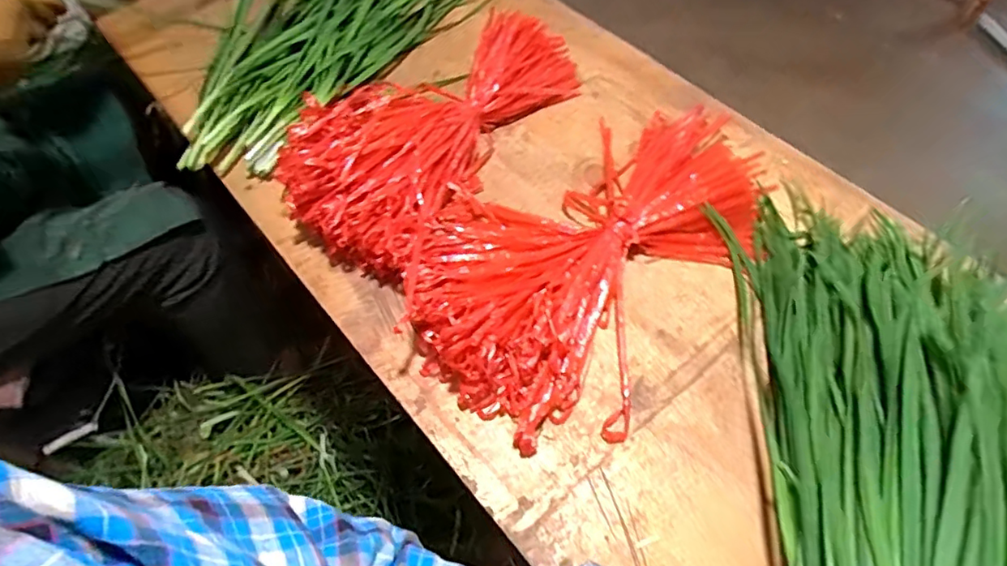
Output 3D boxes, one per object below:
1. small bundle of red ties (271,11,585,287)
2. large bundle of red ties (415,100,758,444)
[{"bbox_3d":[-0.079,-0.166,0.562,0.195,0.074,0.331,28,63,17],"label":"small bundle of red ties"},{"bbox_3d":[0.089,-0.043,0.490,0.231,0.053,0.375,35,66,20],"label":"large bundle of red ties"}]

